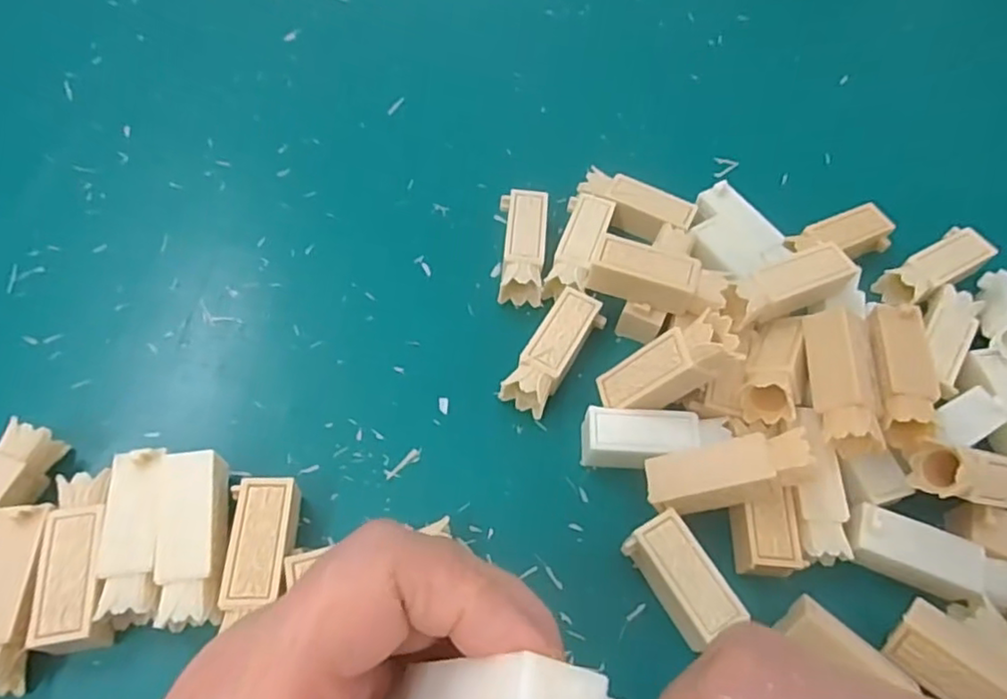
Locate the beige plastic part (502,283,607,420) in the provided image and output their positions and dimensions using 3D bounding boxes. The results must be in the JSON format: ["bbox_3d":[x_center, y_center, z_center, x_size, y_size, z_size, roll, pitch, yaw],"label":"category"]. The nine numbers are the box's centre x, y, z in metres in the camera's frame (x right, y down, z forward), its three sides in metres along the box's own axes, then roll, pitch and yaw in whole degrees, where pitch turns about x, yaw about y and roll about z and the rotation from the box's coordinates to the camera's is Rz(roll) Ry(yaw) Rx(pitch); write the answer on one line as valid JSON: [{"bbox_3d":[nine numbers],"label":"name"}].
[{"bbox_3d":[0.024,0.001,0.297,0.022,0.020,0.060,30,62,14],"label":"beige plastic part"}]

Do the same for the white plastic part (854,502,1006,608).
[{"bbox_3d":[0.168,0.084,0.255,0.061,0.020,0.021,20,60,9],"label":"white plastic part"}]

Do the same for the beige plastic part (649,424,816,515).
[{"bbox_3d":[0.090,0.049,0.255,0.060,0.020,0.022,-18,58,20],"label":"beige plastic part"}]

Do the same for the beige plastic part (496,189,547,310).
[{"bbox_3d":[0.010,-0.052,0.329,0.022,0.020,0.060,4,59,-1],"label":"beige plastic part"}]

